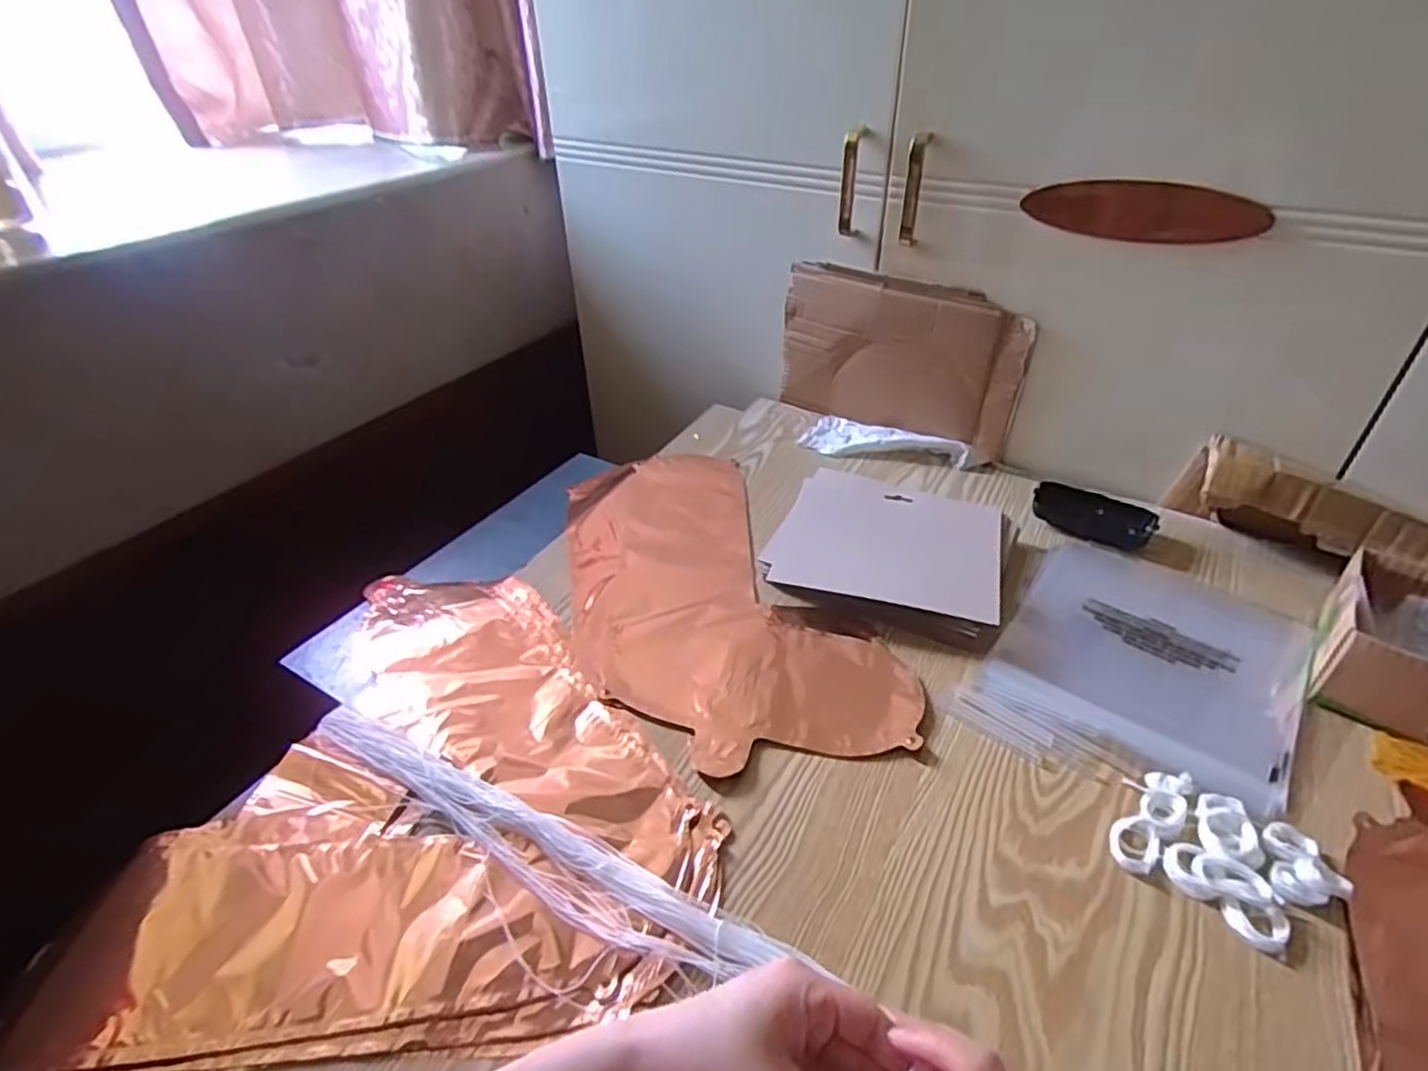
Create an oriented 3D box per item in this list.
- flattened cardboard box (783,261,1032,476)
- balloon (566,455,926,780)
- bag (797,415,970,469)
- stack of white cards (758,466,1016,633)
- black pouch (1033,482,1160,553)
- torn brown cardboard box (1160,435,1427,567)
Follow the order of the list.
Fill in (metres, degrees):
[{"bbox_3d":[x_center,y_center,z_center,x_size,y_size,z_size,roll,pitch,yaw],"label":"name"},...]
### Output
[{"bbox_3d":[0.203,-0.197,0.802,0.272,0.173,0.016,22,43,26],"label":"flattened cardboard box"},{"bbox_3d":[-0.016,0.046,0.650,0.221,0.005,0.419,-15,40,-18],"label":"balloon"},{"bbox_3d":[0.194,-0.107,0.822,0.183,0.023,0.069,17,41,22],"label":"bag"},{"bbox_3d":[0.165,0.011,0.667,0.201,0.031,0.163,15,40,19],"label":"stack of white cards"},{"bbox_3d":[0.372,-0.019,0.703,0.109,0.025,0.049,17,41,21],"label":"black pouch"},{"bbox_3d":[0.557,-0.015,0.638,0.245,0.077,0.065,19,42,24],"label":"torn brown cardboard box"}]

